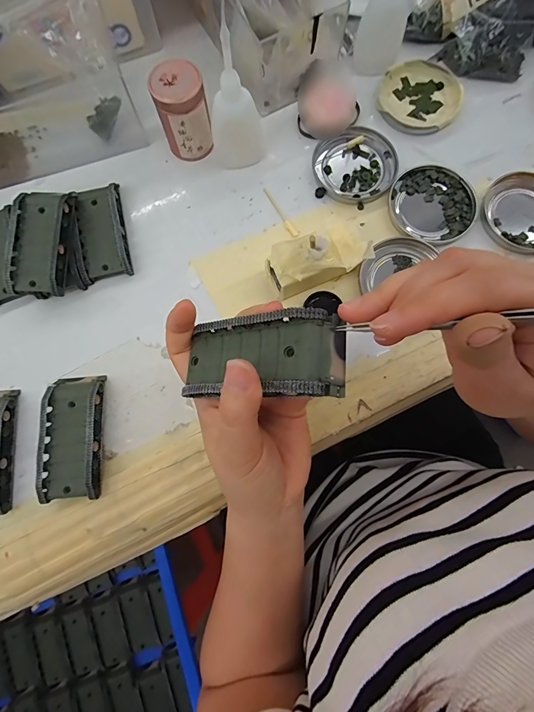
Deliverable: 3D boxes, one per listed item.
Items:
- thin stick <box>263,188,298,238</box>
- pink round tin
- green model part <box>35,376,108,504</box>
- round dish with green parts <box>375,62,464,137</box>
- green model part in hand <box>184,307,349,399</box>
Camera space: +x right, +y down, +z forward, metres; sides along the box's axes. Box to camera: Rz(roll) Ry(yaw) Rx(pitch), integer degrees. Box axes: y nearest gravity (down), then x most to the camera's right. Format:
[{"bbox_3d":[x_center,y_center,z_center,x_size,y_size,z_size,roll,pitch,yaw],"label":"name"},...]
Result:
[{"bbox_3d":[0.012,-0.137,0.327,0.005,0.004,0.059,-30,80,-5],"label":"thin stick"},{"bbox_3d":[-0.075,-0.218,0.313,0.043,0.065,0.039,-24,79,-3],"label":"pink round tin"},{"bbox_3d":[-0.158,0.064,0.280,0.045,0.023,0.096,-5,79,0],"label":"green model part"},{"bbox_3d":[0.153,-0.260,0.344,0.077,0.009,0.080,0,79,1],"label":"round dish with green parts"},{"bbox_3d":[-0.006,-0.002,0.189,0.095,0.017,0.044,2,77,31],"label":"green model part in hand"}]

